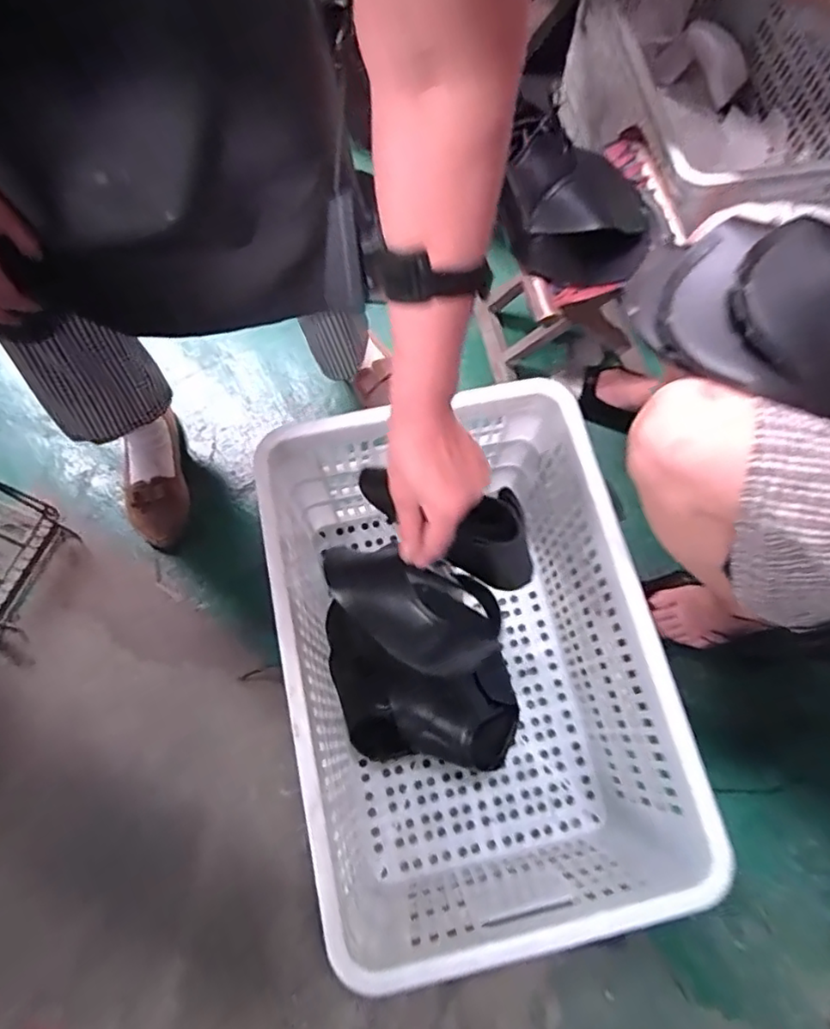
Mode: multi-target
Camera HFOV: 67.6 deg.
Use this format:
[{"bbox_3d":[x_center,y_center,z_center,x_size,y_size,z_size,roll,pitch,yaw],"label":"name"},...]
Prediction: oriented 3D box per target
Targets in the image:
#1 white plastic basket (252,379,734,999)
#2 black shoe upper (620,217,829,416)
[{"bbox_3d":[0.054,0.181,0.723,0.357,0.307,0.539,-14,71,-5],"label":"white plastic basket"},{"bbox_3d":[0.298,-0.165,0.500,0.236,0.049,0.151,11,71,4],"label":"black shoe upper"}]

